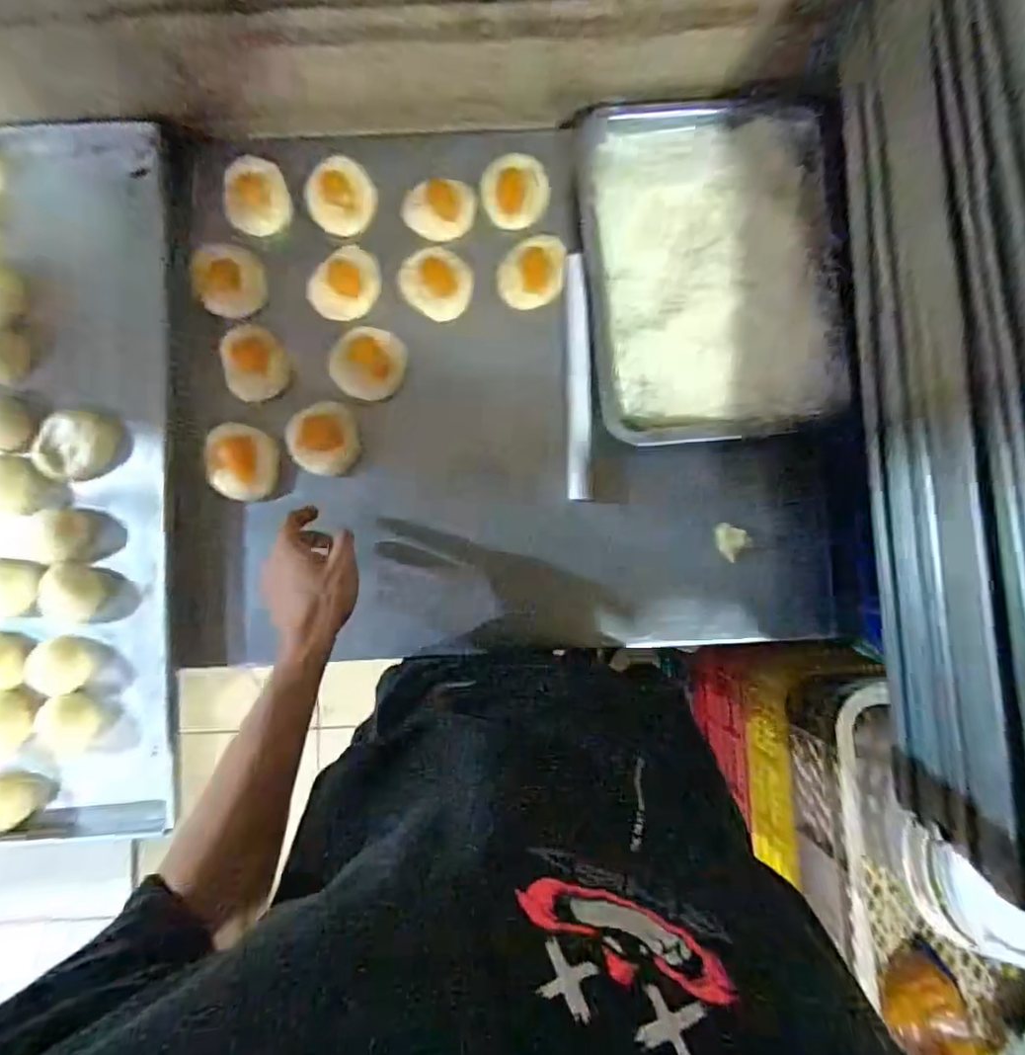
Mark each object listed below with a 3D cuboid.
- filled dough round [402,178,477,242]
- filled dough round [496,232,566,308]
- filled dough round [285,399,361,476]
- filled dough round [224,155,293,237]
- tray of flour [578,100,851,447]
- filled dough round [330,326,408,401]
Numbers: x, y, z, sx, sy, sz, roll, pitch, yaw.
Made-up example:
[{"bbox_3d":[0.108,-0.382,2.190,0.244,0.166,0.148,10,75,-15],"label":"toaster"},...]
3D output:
[{"bbox_3d":[-0.077,-0.335,0.641,0.074,0.011,0.061,1,86,2],"label":"filled dough round"},{"bbox_3d":[0.022,-0.268,0.632,0.064,0.012,0.085,23,87,3],"label":"filled dough round"},{"bbox_3d":[-0.192,-0.089,0.612,0.071,0.019,0.066,0,86,2],"label":"filled dough round"},{"bbox_3d":[-0.272,-0.352,0.645,0.065,0.017,0.079,-20,86,0],"label":"filled dough round"},{"bbox_3d":[0.200,-0.256,0.604,0.242,0.035,0.334,-3,86,2],"label":"tray of flour"},{"bbox_3d":[-0.146,-0.168,0.614,0.071,0.011,0.073,0,86,2],"label":"filled dough round"}]

